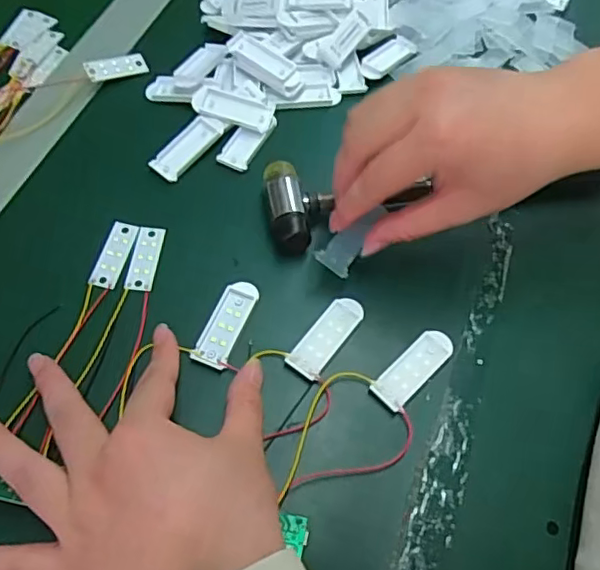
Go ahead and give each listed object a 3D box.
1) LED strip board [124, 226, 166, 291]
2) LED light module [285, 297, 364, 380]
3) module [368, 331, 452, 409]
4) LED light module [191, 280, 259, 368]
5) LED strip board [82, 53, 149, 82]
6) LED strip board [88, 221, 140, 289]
[{"bbox_3d":[-0.097,-0.018,0.364,0.017,0.004,0.045,7,61,0],"label":"LED strip board"},{"bbox_3d":[0.016,0.030,0.344,0.021,0.007,0.055,35,65,14],"label":"LED light module"},{"bbox_3d":[0.066,0.047,0.336,0.055,0.004,0.021,-40,71,-22],"label":"module"},{"bbox_3d":[-0.043,0.022,0.344,0.021,0.004,0.056,21,62,8],"label":"LED light module"},{"bbox_3d":[-0.137,-0.164,0.437,0.048,0.007,0.017,-26,65,-33],"label":"LED strip board"},{"bbox_3d":[-0.116,-0.020,0.363,0.016,0.004,0.046,14,61,4],"label":"LED strip board"}]

